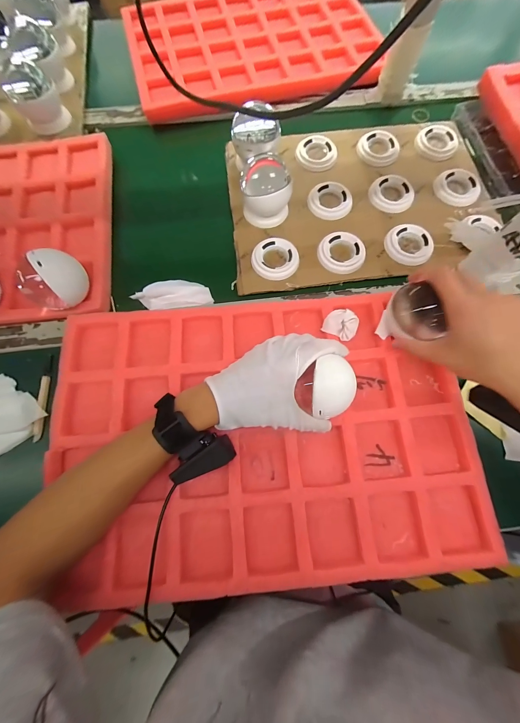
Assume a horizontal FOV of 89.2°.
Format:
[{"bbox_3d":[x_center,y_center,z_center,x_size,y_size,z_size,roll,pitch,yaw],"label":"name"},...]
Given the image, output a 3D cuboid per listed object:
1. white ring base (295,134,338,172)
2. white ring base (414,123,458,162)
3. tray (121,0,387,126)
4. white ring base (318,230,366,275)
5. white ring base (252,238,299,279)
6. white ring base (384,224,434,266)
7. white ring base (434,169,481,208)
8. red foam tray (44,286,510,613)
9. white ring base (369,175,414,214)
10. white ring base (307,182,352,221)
[{"bbox_3d":[0.101,-0.368,0.463,0.070,0.013,0.071,0,74,0],"label":"white ring base"},{"bbox_3d":[0.318,-0.393,0.469,0.075,0.010,0.068,-43,78,-11],"label":"white ring base"},{"bbox_3d":[-0.011,-0.647,0.543,0.488,0.030,0.347,-15,75,-4],"label":"tray"},{"bbox_3d":[0.126,-0.169,0.407,0.070,0.012,0.069,30,76,8],"label":"white ring base"},{"bbox_3d":[0.024,-0.157,0.406,0.071,0.014,0.066,0,74,0],"label":"white ring base"},{"bbox_3d":[0.232,-0.182,0.411,0.070,0.012,0.065,-6,74,-2],"label":"white ring base"},{"bbox_3d":[0.332,-0.291,0.440,0.068,0.013,0.072,0,74,0],"label":"white ring base"},{"bbox_3d":[0.008,0.078,0.318,0.480,0.030,0.332,-7,74,-2],"label":"red foam tray"},{"bbox_3d":[0.218,-0.278,0.437,0.068,0.014,0.066,0,74,0],"label":"white ring base"},{"bbox_3d":[0.115,-0.265,0.435,0.069,0.010,0.069,0,74,0],"label":"white ring base"}]

